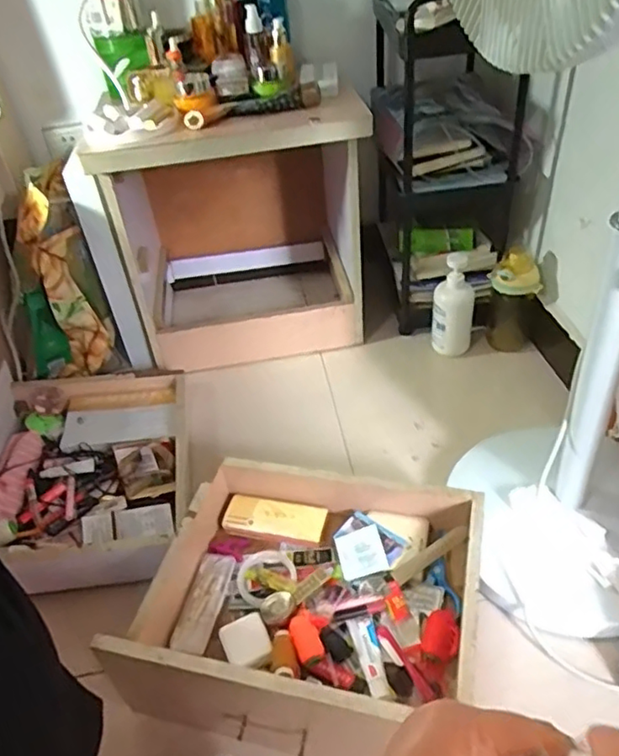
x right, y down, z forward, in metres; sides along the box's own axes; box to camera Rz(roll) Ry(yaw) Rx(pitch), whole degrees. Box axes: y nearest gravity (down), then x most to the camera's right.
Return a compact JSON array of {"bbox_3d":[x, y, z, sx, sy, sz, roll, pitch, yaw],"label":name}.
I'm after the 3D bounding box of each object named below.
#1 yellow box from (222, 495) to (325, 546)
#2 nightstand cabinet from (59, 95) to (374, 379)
[{"bbox_3d":[-0.051,0.198,0.857,0.143,0.018,0.061,8,42,16],"label":"yellow box"},{"bbox_3d":[-0.168,-0.279,1.224,0.487,0.503,0.382,-13,40,-8],"label":"nightstand cabinet"}]

